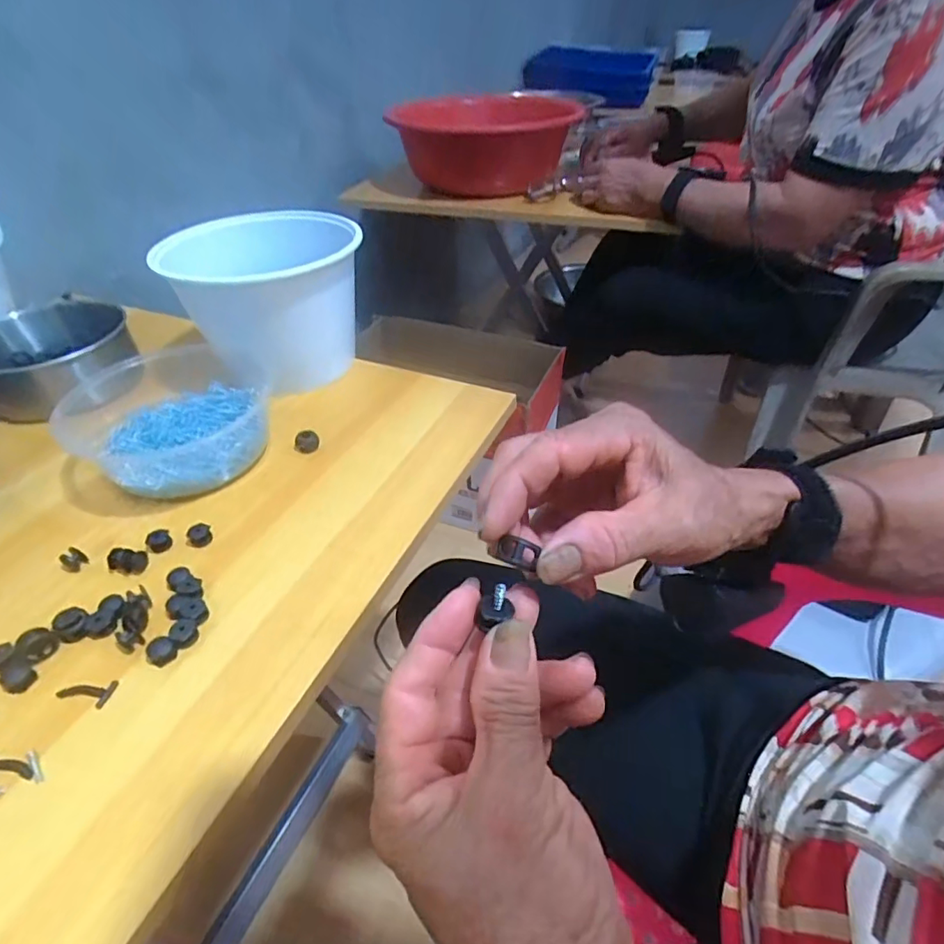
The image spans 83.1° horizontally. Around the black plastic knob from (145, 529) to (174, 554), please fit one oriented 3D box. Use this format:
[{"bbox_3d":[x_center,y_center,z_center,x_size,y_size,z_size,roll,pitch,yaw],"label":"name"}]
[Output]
[{"bbox_3d":[-0.200,0.044,0.341,0.014,0.009,0.012,-31,50,-27],"label":"black plastic knob"}]

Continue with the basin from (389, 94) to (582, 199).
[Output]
[{"bbox_3d":[0.011,-0.570,0.955,0.298,0.146,0.298,-1,43,1],"label":"basin"}]

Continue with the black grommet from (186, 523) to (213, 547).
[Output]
[{"bbox_3d":[-0.177,0.041,0.345,0.015,0.010,0.015,-1,43,1],"label":"black grommet"}]

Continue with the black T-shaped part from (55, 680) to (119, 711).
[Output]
[{"bbox_3d":[-0.196,0.110,0.271,0.027,0.004,0.014,9,44,12],"label":"black T-shaped part"}]

